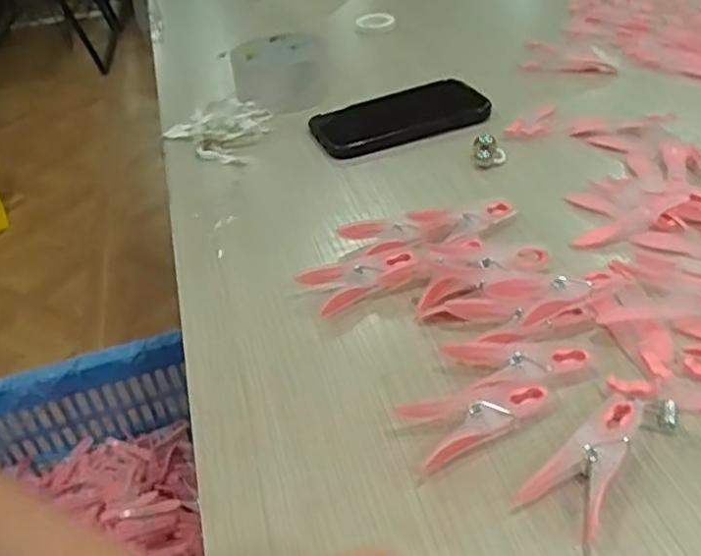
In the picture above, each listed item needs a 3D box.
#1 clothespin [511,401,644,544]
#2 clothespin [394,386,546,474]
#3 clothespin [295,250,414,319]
[{"bbox_3d":[0.107,0.079,0.302,0.031,0.012,0.073,21,45,31],"label":"clothespin"},{"bbox_3d":[0.061,0.065,0.323,0.070,0.013,0.028,-18,39,-15],"label":"clothespin"},{"bbox_3d":[0.006,-0.001,0.416,0.071,0.010,0.034,-22,40,-19],"label":"clothespin"}]

